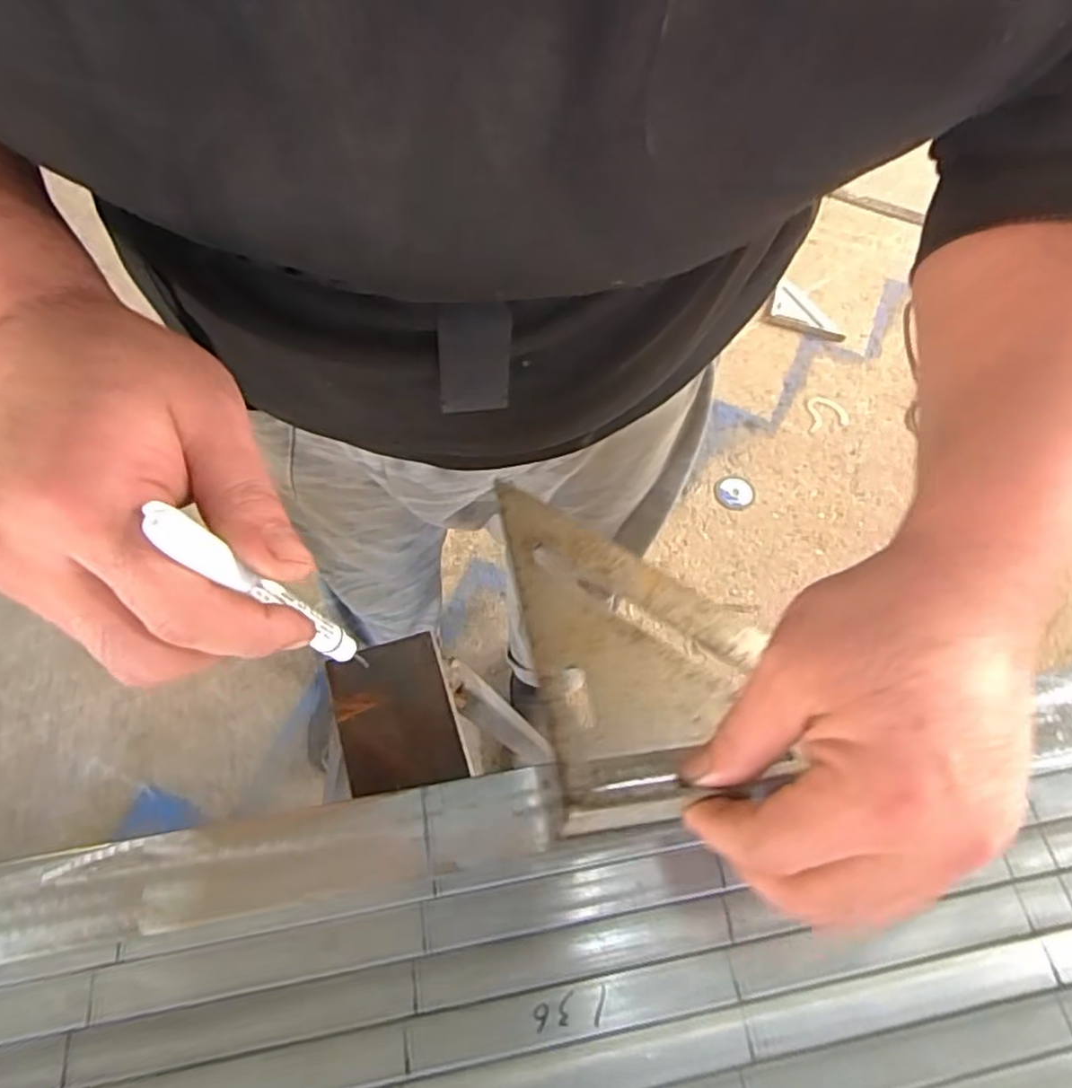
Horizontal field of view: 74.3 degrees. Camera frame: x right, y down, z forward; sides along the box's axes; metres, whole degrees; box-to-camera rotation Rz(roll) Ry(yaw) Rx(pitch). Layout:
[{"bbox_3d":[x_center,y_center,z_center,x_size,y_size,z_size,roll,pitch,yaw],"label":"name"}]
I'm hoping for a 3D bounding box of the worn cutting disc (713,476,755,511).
[{"bbox_3d":[0.409,-0.106,1.463,0.085,0.007,0.078,1,61,-1],"label":"worn cutting disc"}]

